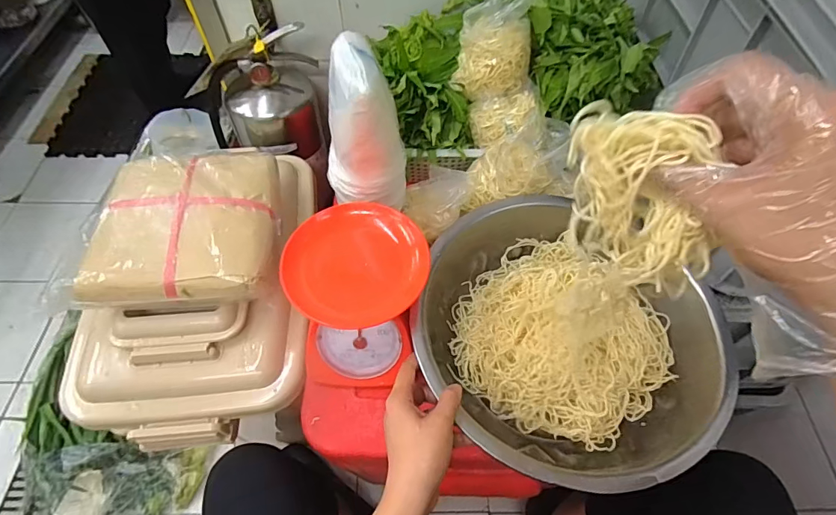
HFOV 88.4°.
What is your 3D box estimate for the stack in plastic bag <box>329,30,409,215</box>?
[{"bbox_3d":[-0.066,-0.144,0.507,0.076,0.202,0.071,24,61,14],"label":"stack in plastic bag"}]

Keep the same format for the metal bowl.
[{"bbox_3d":[0.163,0.093,0.538,0.322,0.108,0.333,0,58,0],"label":"metal bowl"}]

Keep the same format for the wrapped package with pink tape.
[{"bbox_3d":[-0.314,-0.048,0.575,0.232,0.046,0.230,-4,58,-3],"label":"wrapped package with pink tape"}]

